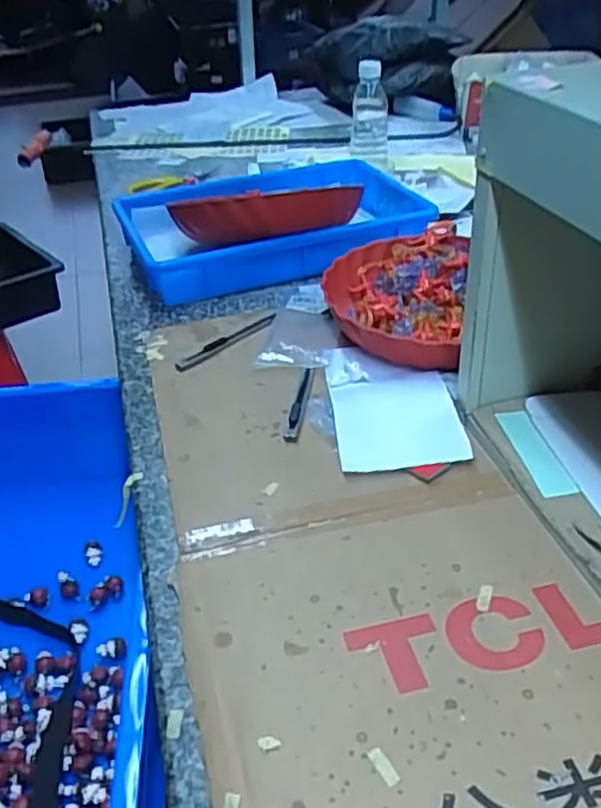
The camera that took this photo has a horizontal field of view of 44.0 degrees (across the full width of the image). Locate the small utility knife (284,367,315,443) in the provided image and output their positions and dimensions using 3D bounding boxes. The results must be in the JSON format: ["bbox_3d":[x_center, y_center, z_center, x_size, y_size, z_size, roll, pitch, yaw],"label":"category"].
[{"bbox_3d":[-0.001,-0.002,0.657,0.014,0.004,0.105,0,36,10],"label":"small utility knife"}]

